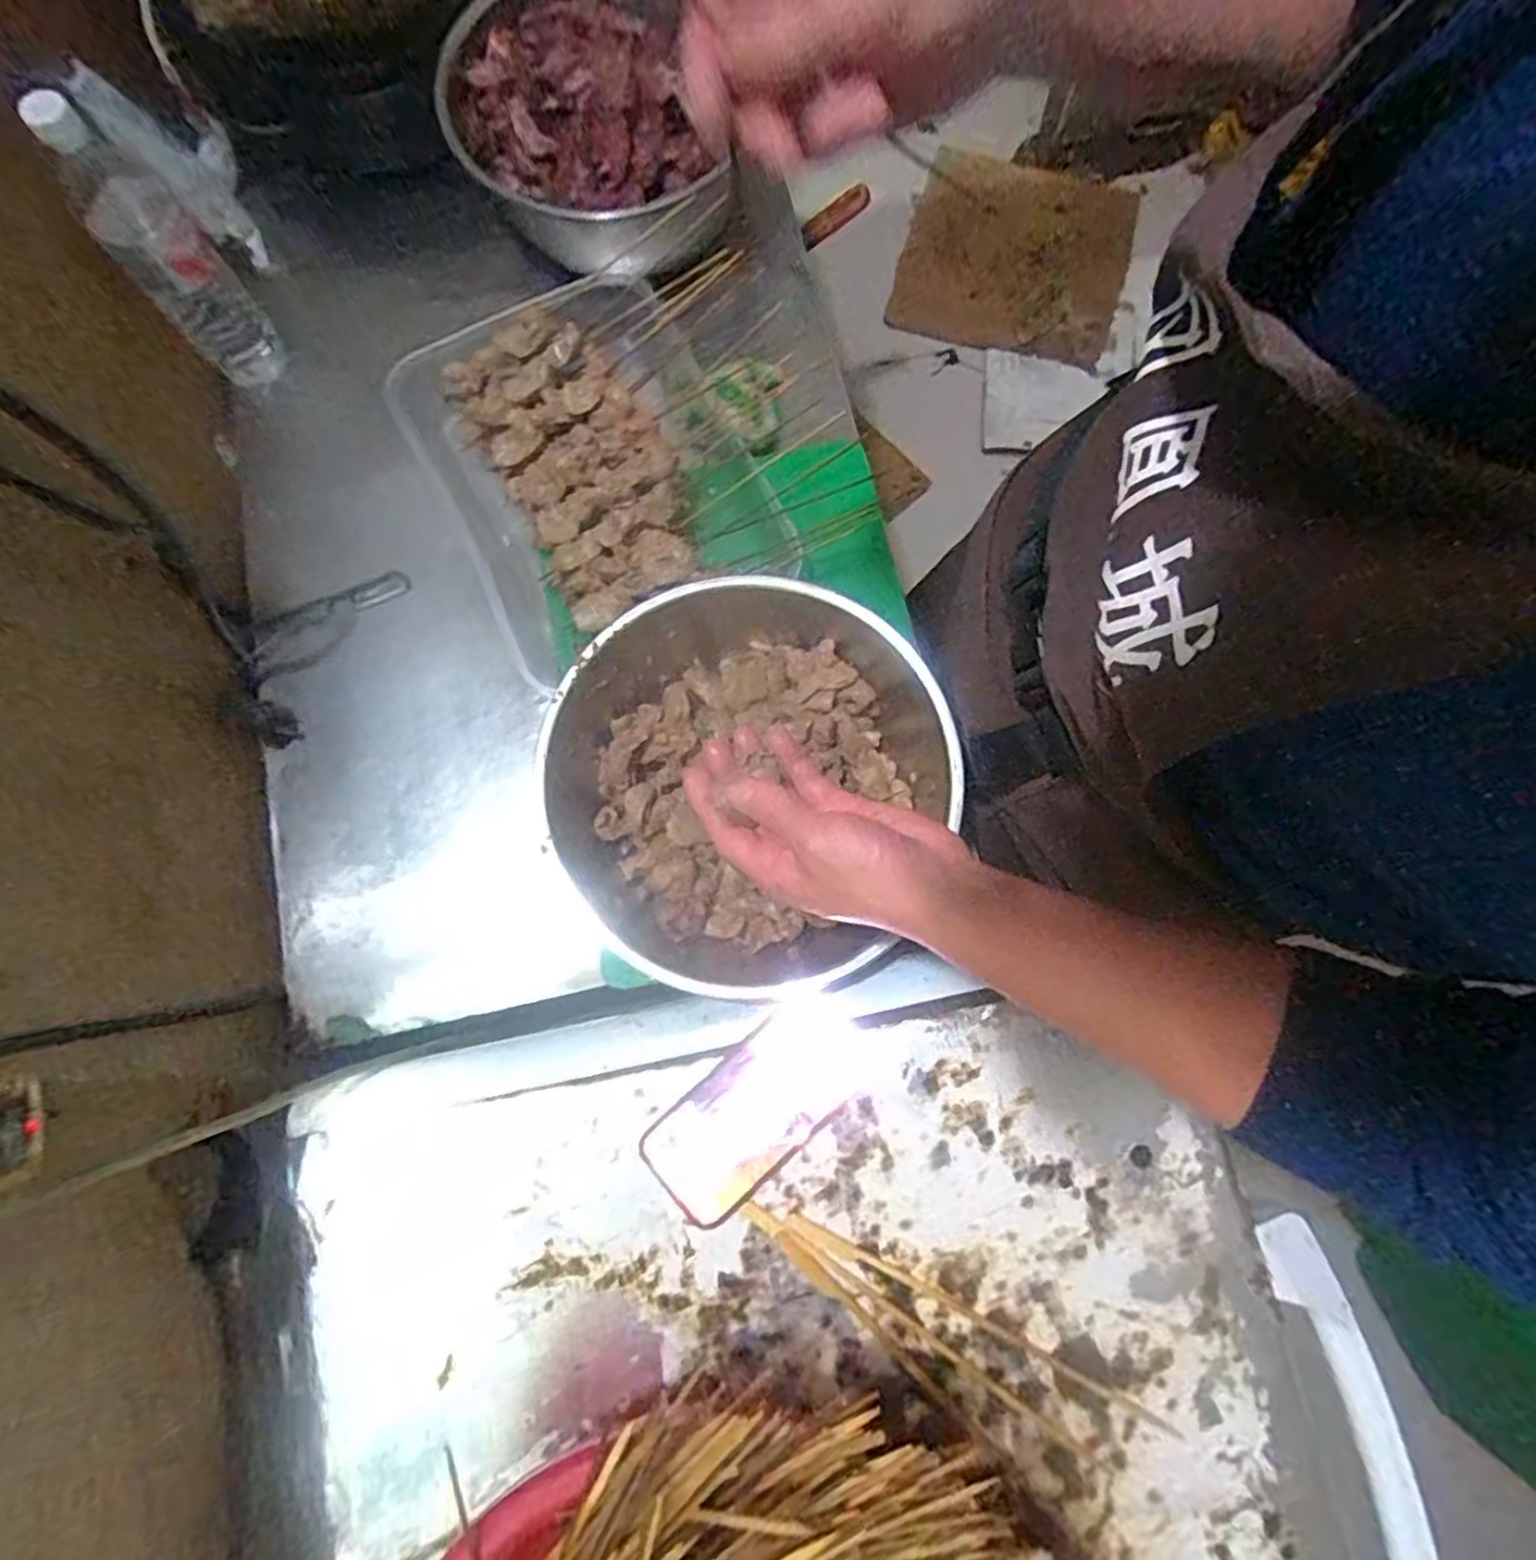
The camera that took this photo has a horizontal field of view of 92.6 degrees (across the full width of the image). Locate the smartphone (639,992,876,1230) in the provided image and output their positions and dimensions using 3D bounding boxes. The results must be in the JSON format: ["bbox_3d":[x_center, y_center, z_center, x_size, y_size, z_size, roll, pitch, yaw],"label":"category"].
[{"bbox_3d":[-0.006,0.233,0.528,0.166,0.015,0.081,-39,81,-7],"label":"smartphone"}]

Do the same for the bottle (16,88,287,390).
[{"bbox_3d":[-0.530,-0.464,0.650,0.061,0.240,0.081,-24,79,-3],"label":"bottle"}]

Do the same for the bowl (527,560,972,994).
[{"bbox_3d":[-0.006,-0.006,0.578,0.291,0.103,0.273,0,79,0],"label":"bowl"}]

